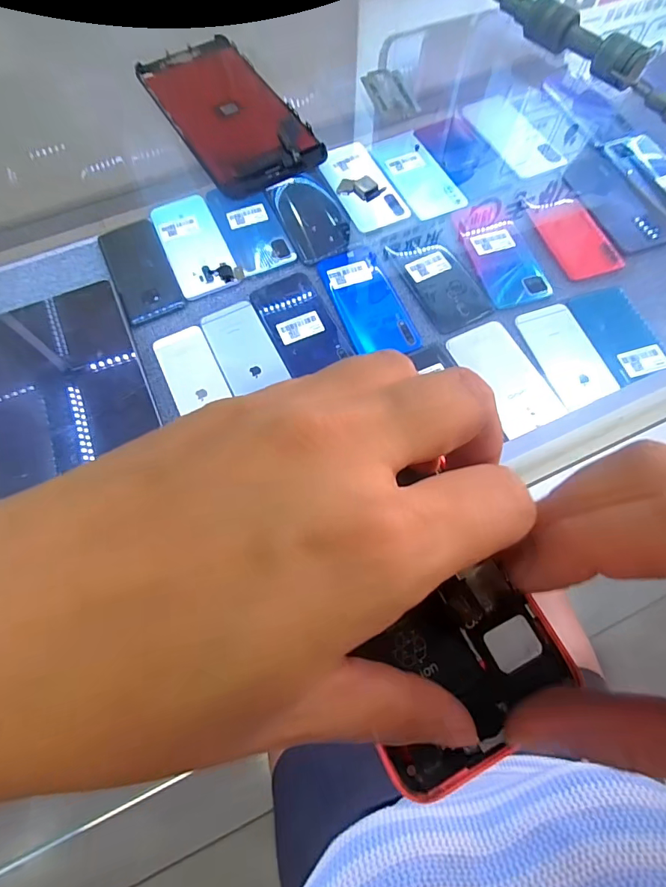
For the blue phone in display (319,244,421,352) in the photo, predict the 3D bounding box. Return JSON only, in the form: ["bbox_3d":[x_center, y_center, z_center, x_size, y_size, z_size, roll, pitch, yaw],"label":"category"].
[{"bbox_3d":[0.041,-0.172,0.515,0.074,0.006,0.158,-19,69,-6],"label":"blue phone in display"}]

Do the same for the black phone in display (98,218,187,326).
[{"bbox_3d":[-0.243,-0.223,0.540,0.069,0.011,0.162,-25,70,-8],"label":"black phone in display"}]

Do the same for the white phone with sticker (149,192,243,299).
[{"bbox_3d":[-0.179,-0.257,0.550,0.074,0.006,0.161,-23,69,-7],"label":"white phone with sticker"}]

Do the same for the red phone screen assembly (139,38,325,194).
[{"bbox_3d":[-0.055,-0.174,0.221,0.056,0.008,0.118,-30,70,-10],"label":"red phone screen assembly"}]

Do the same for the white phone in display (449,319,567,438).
[{"bbox_3d":[0.186,-0.075,0.466,0.069,0.010,0.135,-22,69,-7],"label":"white phone in display"}]

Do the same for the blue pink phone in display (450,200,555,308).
[{"bbox_3d":[0.207,-0.239,0.533,0.074,0.007,0.160,-15,68,-4],"label":"blue pink phone in display"}]

